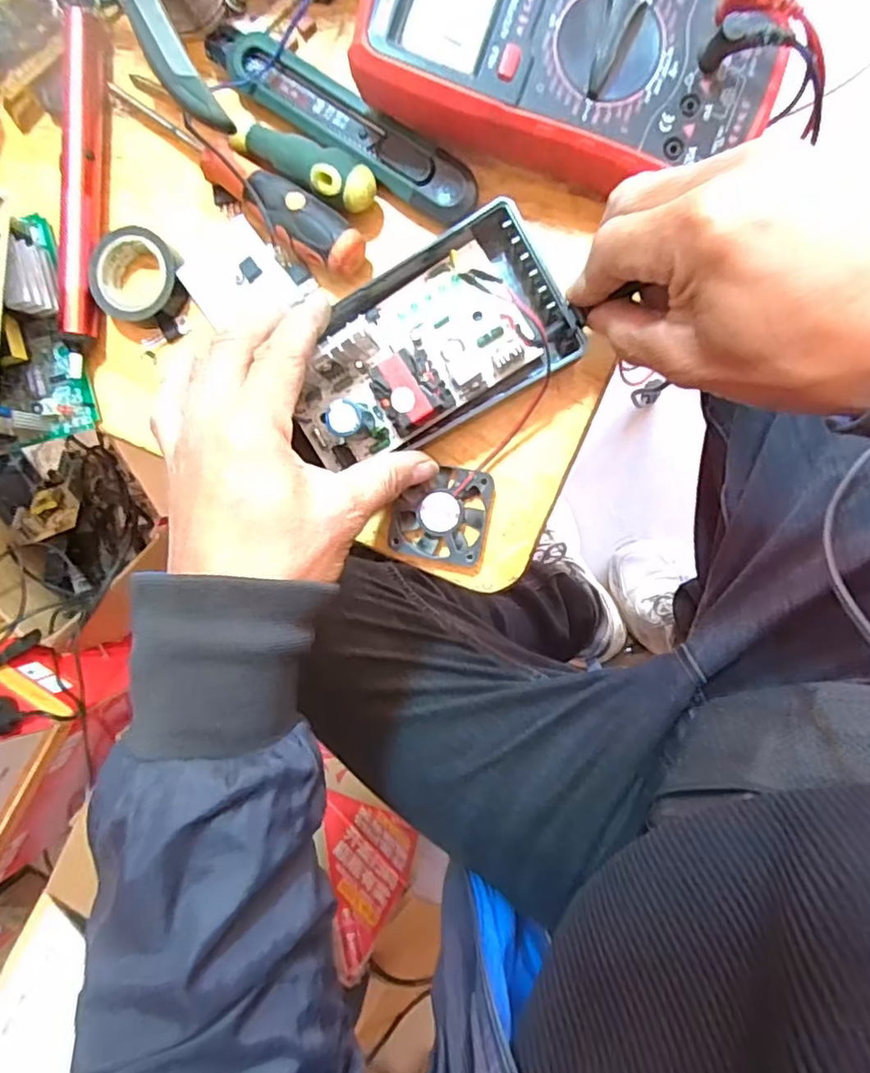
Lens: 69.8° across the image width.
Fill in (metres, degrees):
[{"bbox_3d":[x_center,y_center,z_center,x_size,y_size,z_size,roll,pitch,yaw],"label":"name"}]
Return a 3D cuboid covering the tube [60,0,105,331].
[{"bbox_3d":[-0.193,-0.195,0.340,0.020,0.013,0.165,3,94,7],"label":"tube"}]

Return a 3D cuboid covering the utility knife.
[{"bbox_3d":[-0.049,-0.211,0.316,0.160,0.010,0.029,35,98,4],"label":"utility knife"}]

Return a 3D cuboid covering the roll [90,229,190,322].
[{"bbox_3d":[-0.161,-0.142,0.344,0.054,0.021,0.048,15,96,6],"label":"roll"}]

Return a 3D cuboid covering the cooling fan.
[{"bbox_3d":[0.004,-0.013,0.332,0.050,0.010,0.048,11,95,7],"label":"cooling fan"}]

